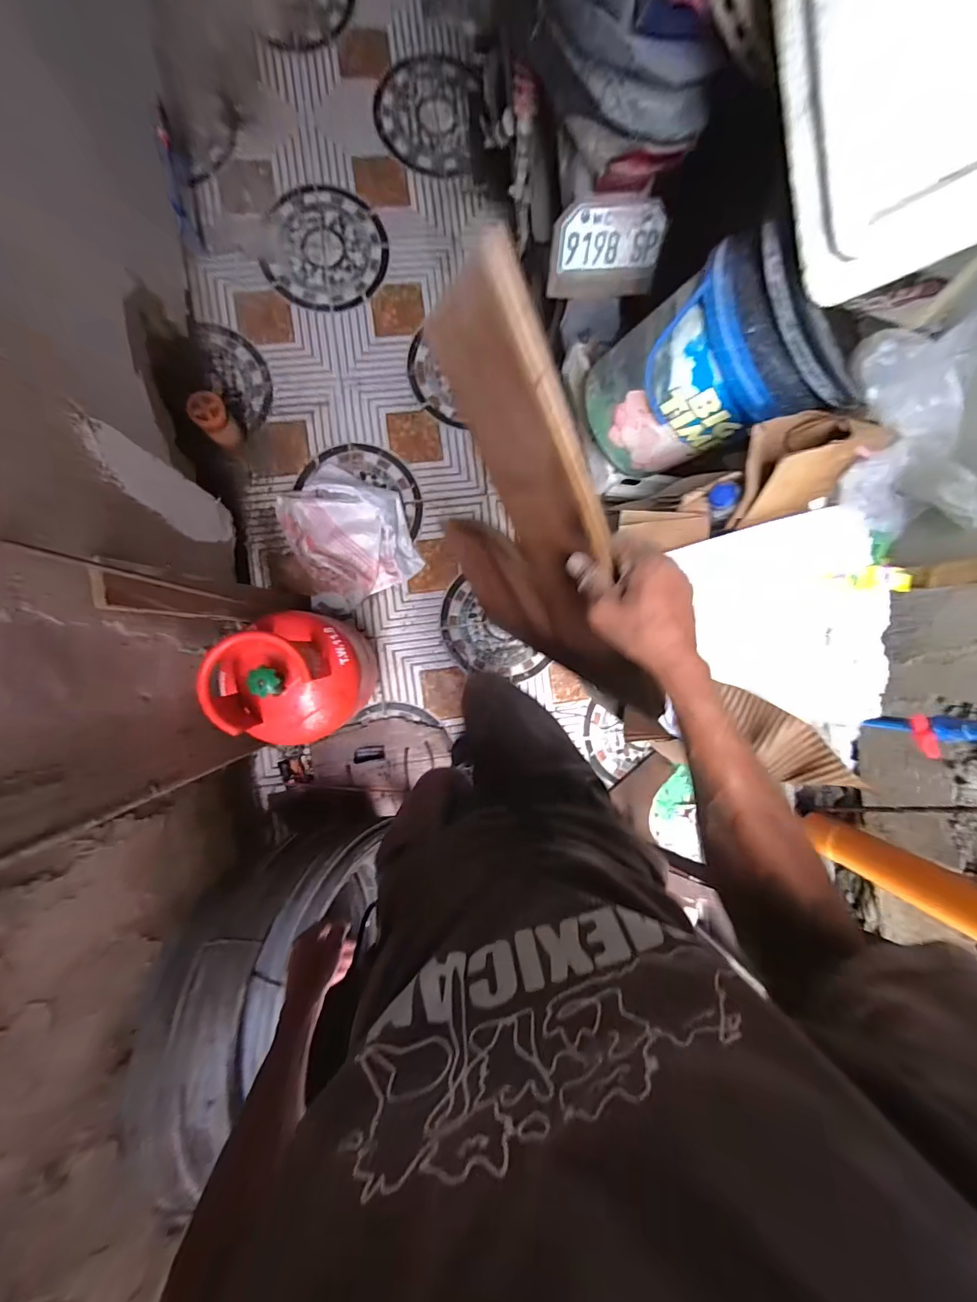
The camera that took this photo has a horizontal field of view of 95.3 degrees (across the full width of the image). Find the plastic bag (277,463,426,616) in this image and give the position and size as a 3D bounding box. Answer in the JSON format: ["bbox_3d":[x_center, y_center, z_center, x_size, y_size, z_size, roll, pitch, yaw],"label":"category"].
[{"bbox_3d":[-0.412,-0.353,1.309,0.335,0.105,0.411,-21,91,-5],"label":"plastic bag"}]

